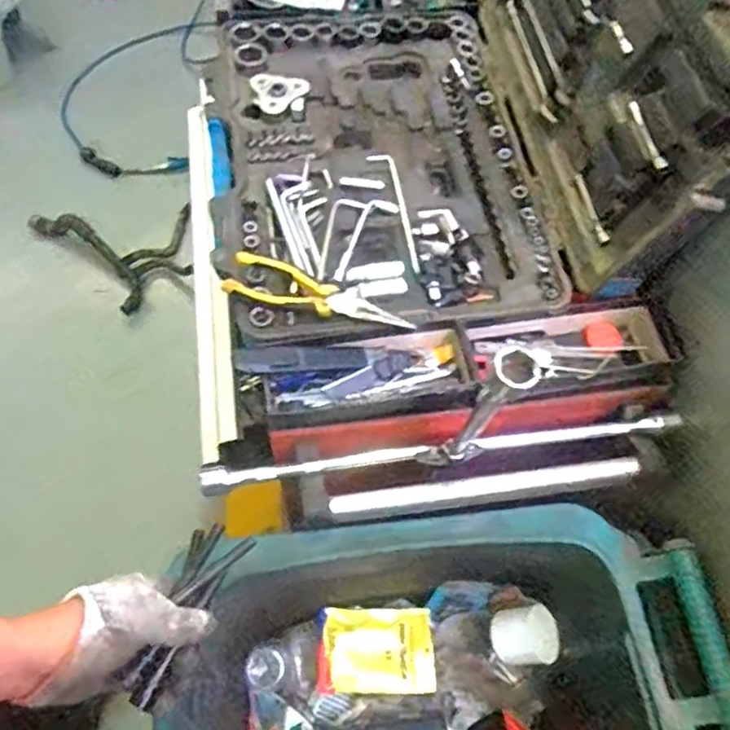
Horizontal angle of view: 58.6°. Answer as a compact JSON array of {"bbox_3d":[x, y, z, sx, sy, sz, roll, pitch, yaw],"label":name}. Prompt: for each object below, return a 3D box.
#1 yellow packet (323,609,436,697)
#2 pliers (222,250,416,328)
[{"bbox_3d":[0.019,0.364,0.828,0.137,0.034,0.099,-1,62,-5],"label":"yellow packet"},{"bbox_3d":[-0.045,-0.074,0.663,0.184,0.033,0.046,11,62,2],"label":"pliers"}]

